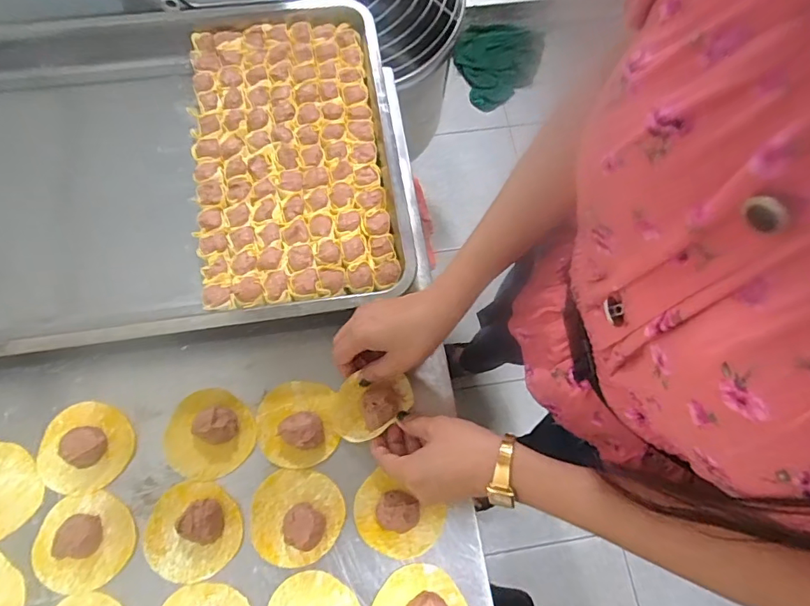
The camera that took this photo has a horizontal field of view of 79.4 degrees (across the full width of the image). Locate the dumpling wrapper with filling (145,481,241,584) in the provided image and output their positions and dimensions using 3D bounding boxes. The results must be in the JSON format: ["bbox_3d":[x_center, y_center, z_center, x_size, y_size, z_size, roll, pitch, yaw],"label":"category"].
[{"bbox_3d":[-0.190,0.199,0.428,0.083,0.025,0.079,-27,74,-10],"label":"dumpling wrapper with filling"}]

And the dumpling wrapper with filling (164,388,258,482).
[{"bbox_3d":[-0.186,0.119,0.453,0.080,0.021,0.079,0,71,-1],"label":"dumpling wrapper with filling"}]

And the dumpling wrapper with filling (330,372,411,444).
[{"bbox_3d":[-0.032,0.094,0.460,0.080,0.033,0.052,-26,68,-9],"label":"dumpling wrapper with filling"}]

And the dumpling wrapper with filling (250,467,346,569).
[{"bbox_3d":[-0.100,0.190,0.434,0.078,0.019,0.082,0,71,-1],"label":"dumpling wrapper with filling"}]

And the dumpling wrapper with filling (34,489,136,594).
[{"bbox_3d":[-0.284,0.206,0.423,0.082,0.017,0.078,0,71,-1],"label":"dumpling wrapper with filling"}]

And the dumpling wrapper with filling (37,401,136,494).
[{"bbox_3d":[-0.297,0.132,0.449,0.077,0.019,0.080,0,71,-1],"label":"dumpling wrapper with filling"}]

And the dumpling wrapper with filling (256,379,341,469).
[{"bbox_3d":[-0.104,0.112,0.463,0.073,0.023,0.079,0,71,-1],"label":"dumpling wrapper with filling"}]

